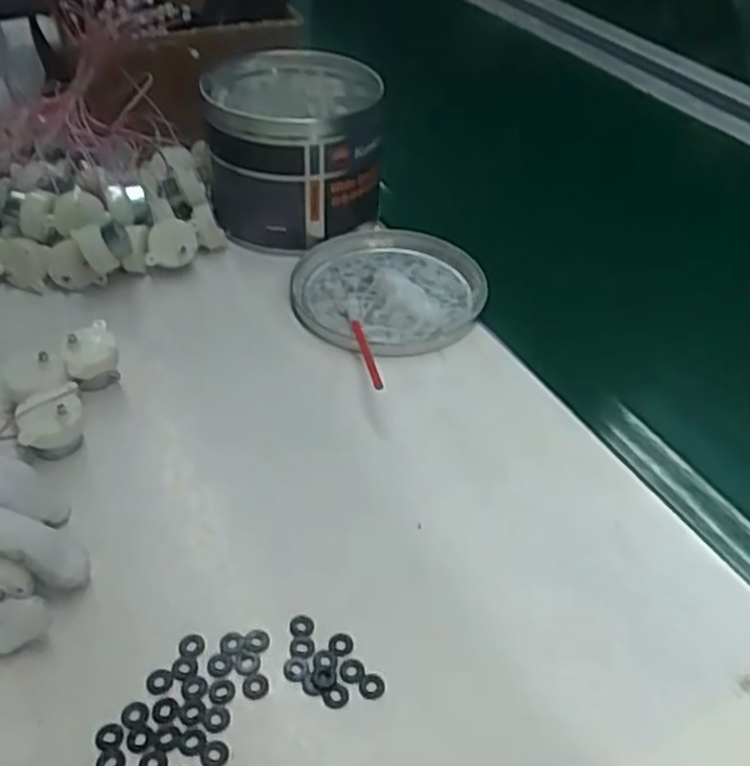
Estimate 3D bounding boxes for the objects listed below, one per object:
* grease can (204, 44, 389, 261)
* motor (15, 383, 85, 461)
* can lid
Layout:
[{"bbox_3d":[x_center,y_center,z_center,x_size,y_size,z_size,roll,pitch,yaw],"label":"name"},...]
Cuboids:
[{"bbox_3d":[-0.062,-0.172,0.575,0.117,0.105,0.126,2,43,-2],"label":"grease can"},{"bbox_3d":[-0.170,0.023,0.407,0.032,0.028,0.031,-10,44,-15],"label":"motor"},{"bbox_3d":[0.011,-0.067,0.532,0.128,0.013,0.135,2,43,-2],"label":"can lid"}]

